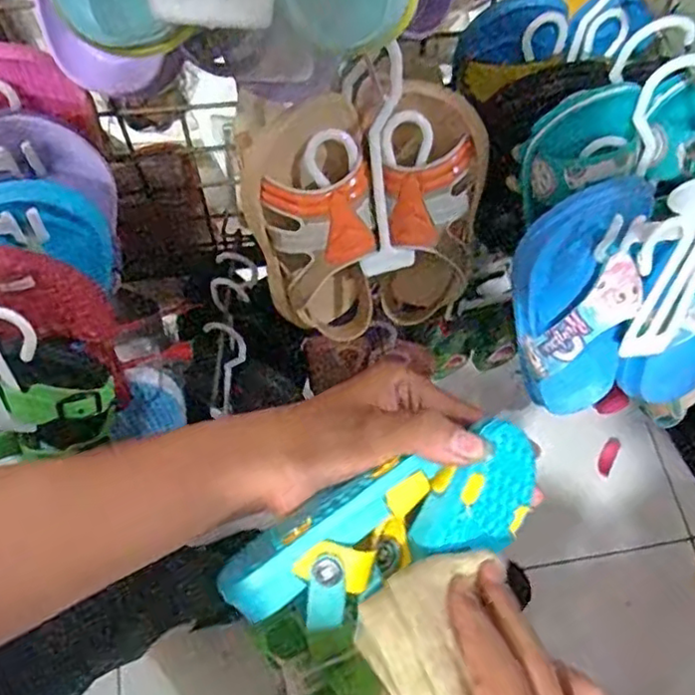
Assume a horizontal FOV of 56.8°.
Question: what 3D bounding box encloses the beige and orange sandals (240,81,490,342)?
[{"bbox_3d":[0.016,-0.087,0.468,0.160,0.185,0.074,-12,66,-9],"label":"beige and orange sandals"}]

